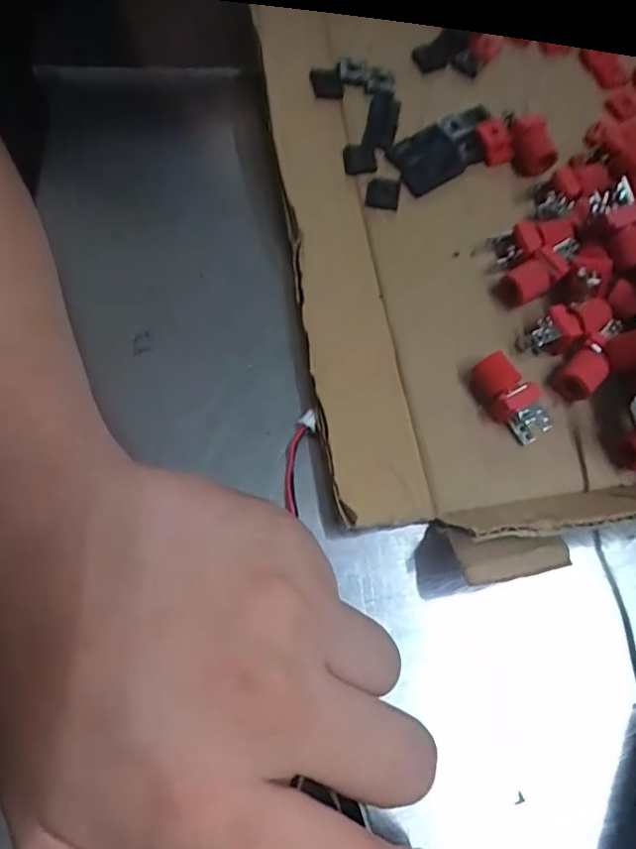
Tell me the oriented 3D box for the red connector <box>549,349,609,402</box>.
[{"bbox_3d":[0.097,-0.018,0.214,0.017,0.010,0.014,-38,74,-15],"label":"red connector"}]

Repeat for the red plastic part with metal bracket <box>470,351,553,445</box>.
[{"bbox_3d":[0.070,-0.010,0.209,0.015,0.013,0.033,-31,72,-13],"label":"red plastic part with metal bracket"}]

